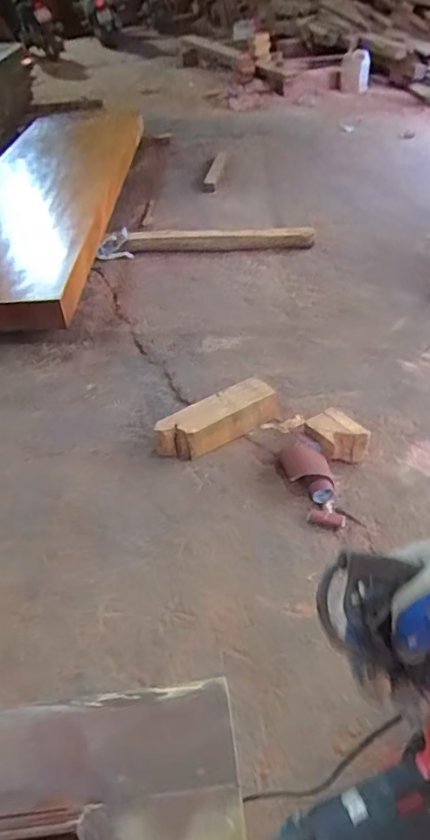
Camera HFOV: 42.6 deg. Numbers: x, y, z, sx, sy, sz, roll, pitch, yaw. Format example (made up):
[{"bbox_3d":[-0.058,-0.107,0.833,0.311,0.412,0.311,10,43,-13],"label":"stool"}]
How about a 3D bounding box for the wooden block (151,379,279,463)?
[{"bbox_3d":[0.014,0.002,1.858,0.444,0.144,0.134,-26,45,-25],"label":"wooden block"}]

